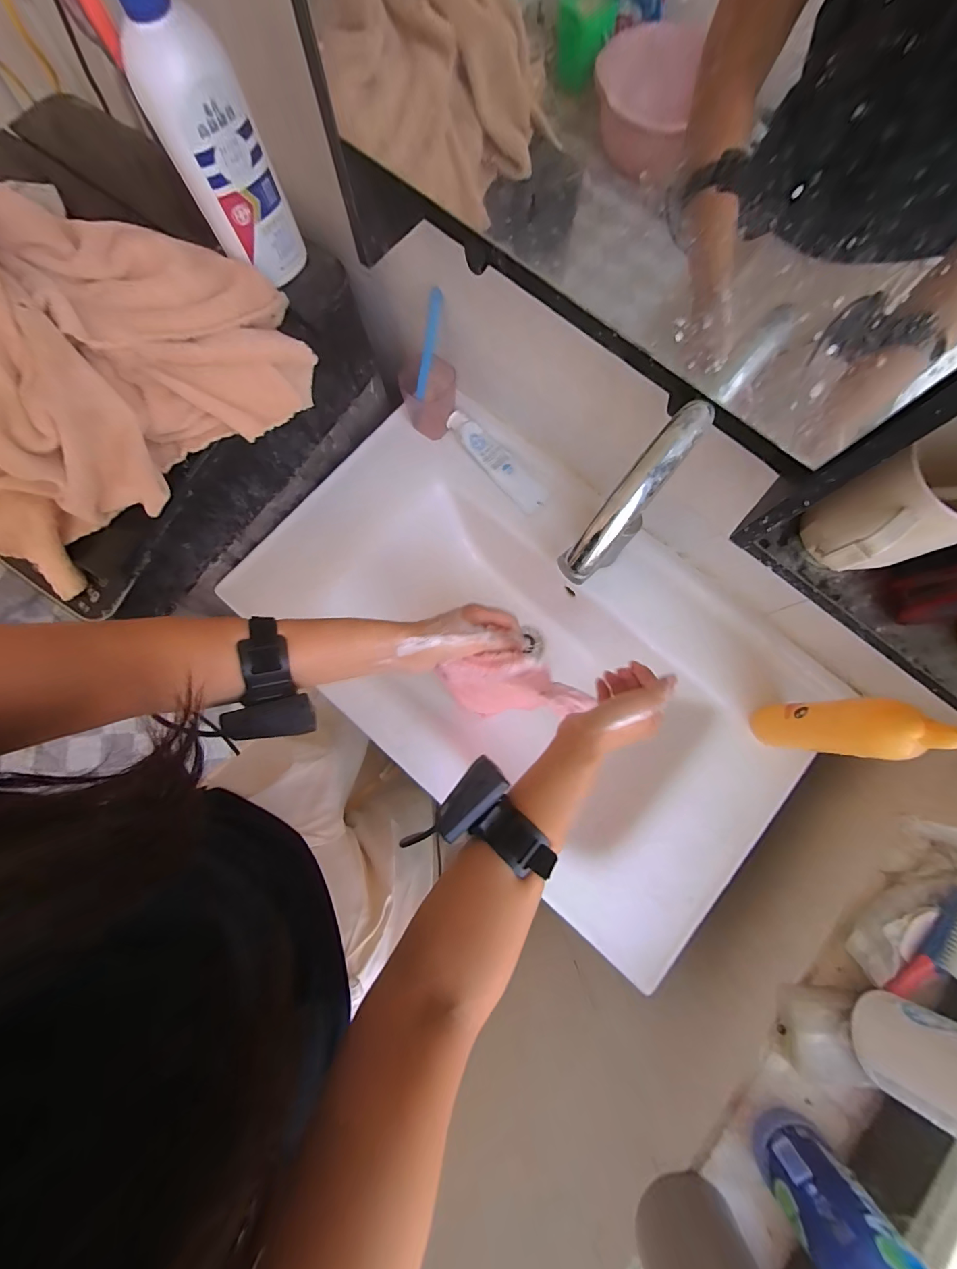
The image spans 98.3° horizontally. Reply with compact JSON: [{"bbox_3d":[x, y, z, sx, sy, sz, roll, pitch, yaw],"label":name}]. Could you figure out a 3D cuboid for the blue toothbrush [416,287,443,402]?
[{"bbox_3d":[-0.067,-0.382,0.554,0.012,0.129,0.018,29,46,6],"label":"blue toothbrush"}]

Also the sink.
[{"bbox_3d":[0.064,0.025,0.650,0.783,0.161,0.467,39,82,7],"label":"sink"}]

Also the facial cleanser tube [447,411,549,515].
[{"bbox_3d":[0.027,-0.263,0.634,0.188,0.026,0.050,42,102,-2],"label":"facial cleanser tube"}]

